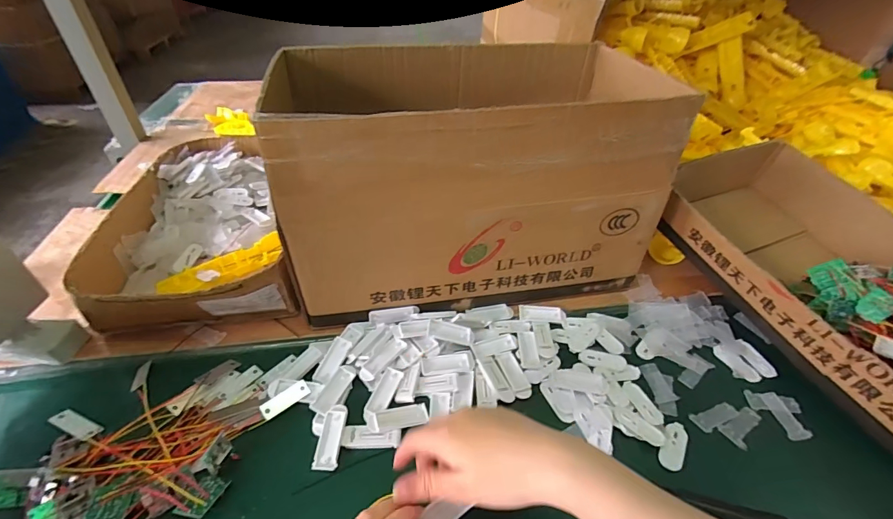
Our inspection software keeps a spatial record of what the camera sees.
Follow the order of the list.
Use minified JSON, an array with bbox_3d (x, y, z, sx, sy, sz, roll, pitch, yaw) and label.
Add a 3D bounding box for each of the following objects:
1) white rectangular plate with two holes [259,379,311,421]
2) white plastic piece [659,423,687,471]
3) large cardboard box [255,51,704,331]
[{"bbox_3d":[-0.159,0.139,0.406,0.047,0.007,0.015,-32,50,-34],"label":"white rectangular plate with two holes"},{"bbox_3d":[0.214,0.175,0.386,0.020,0.005,0.051,23,44,23],"label":"white plastic piece"},{"bbox_3d":[0.026,-0.103,0.495,0.400,0.234,0.212,-7,41,-10],"label":"large cardboard box"}]

